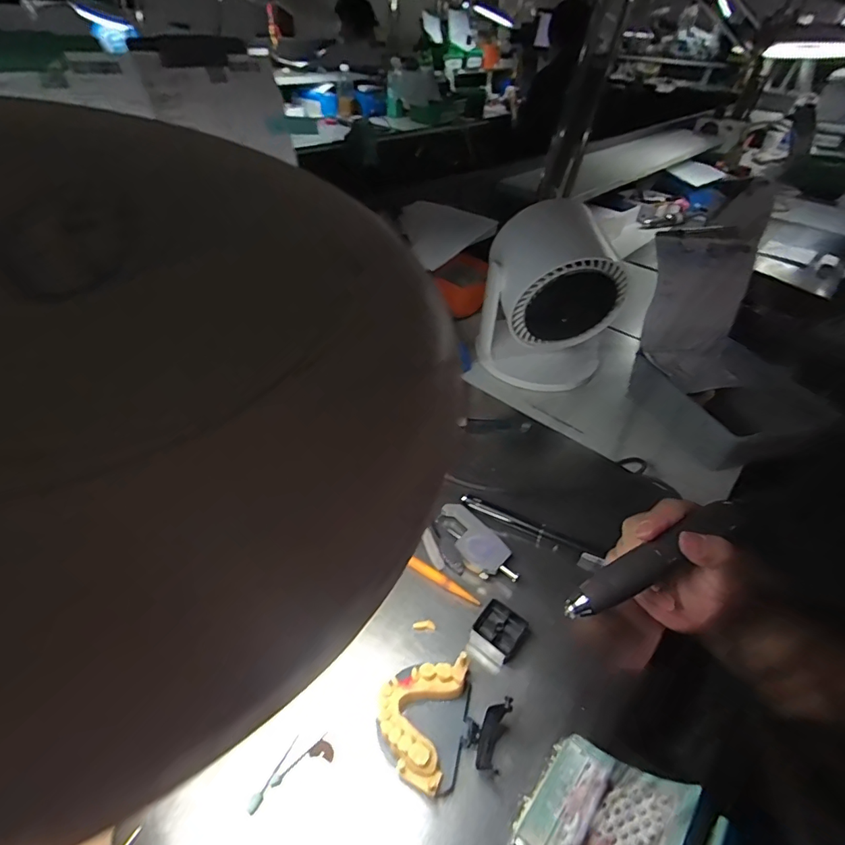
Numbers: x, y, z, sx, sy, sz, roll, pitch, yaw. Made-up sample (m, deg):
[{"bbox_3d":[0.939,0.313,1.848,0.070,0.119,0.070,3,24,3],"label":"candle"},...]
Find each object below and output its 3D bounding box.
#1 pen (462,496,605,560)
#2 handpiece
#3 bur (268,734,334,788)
[{"bbox_3d":[0.101,0.100,0.436,0.135,0.015,0.015,19,45,18],"label":"pen"},{"bbox_3d":[0.174,0.094,0.329,0.171,0.030,0.023,-21,47,-21],"label":"handpiece"},{"bbox_3d":[-0.076,0.222,0.294,0.040,0.004,0.015,-29,50,-30],"label":"bur"}]

